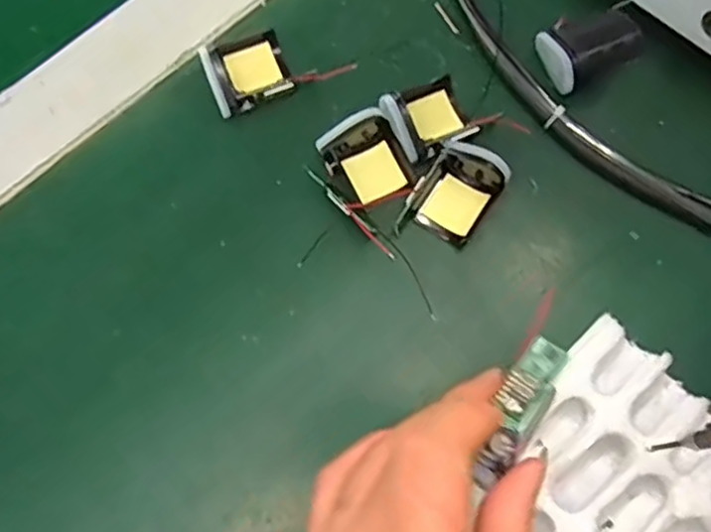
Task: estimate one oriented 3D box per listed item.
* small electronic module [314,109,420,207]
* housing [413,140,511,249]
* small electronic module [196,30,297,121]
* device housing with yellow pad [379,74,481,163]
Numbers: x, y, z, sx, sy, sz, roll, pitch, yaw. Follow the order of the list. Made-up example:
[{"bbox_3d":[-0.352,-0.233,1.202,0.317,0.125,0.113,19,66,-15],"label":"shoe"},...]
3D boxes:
[{"bbox_3d":[0.006,-0.051,0.329,0.036,0.014,0.041,-29,75,-8],"label":"small electronic module"},{"bbox_3d":[0.050,-0.035,0.323,0.031,0.022,0.041,28,75,8],"label":"housing"},{"bbox_3d":[-0.055,-0.101,0.341,0.040,0.021,0.040,-21,74,-6],"label":"small electronic module"},{"bbox_3d":[0.036,-0.075,0.335,0.042,0.022,0.038,-27,75,-7],"label":"device housing with yellow pad"}]

